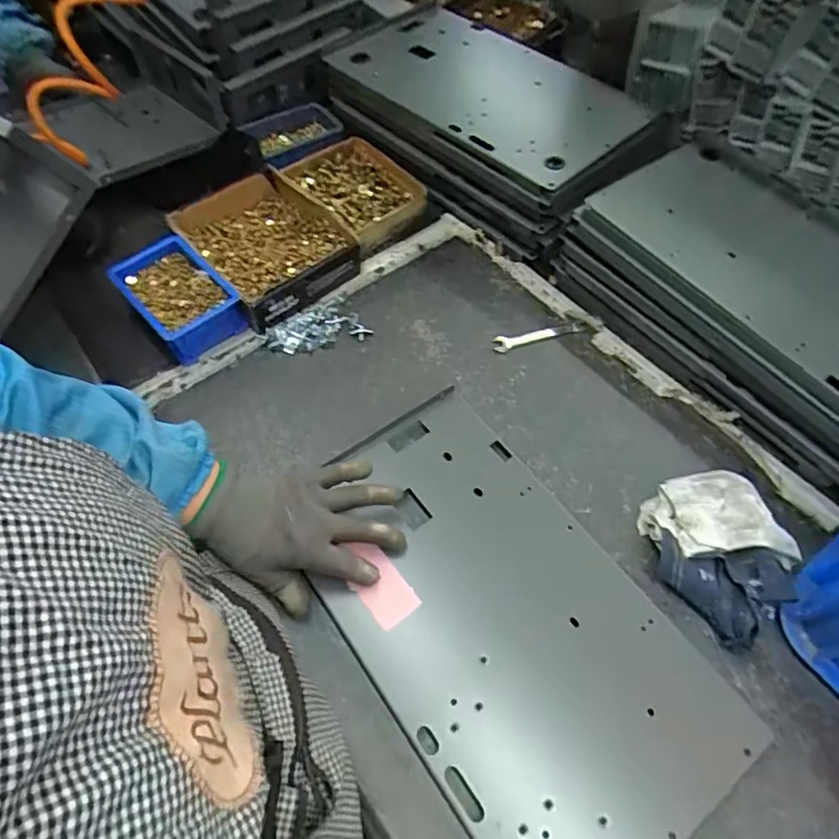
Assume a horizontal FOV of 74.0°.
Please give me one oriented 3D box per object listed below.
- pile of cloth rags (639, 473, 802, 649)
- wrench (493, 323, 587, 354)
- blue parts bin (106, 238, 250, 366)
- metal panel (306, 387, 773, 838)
[{"bbox_3d":[0.278,0.115,0.518,0.130,0.050,0.135,0,58,1],"label":"pile of cloth rags"},{"bbox_3d":[0.145,-0.100,0.666,0.118,0.006,0.018,-13,59,-7],"label":"wrench"},{"bbox_3d":[-0.298,-0.151,0.684,0.100,0.049,0.180,-36,64,-20],"label":"blue parts bin"},{"bbox_3d":[0.066,0.168,0.491,0.231,0.015,0.408,-32,63,-18],"label":"metal panel"}]

